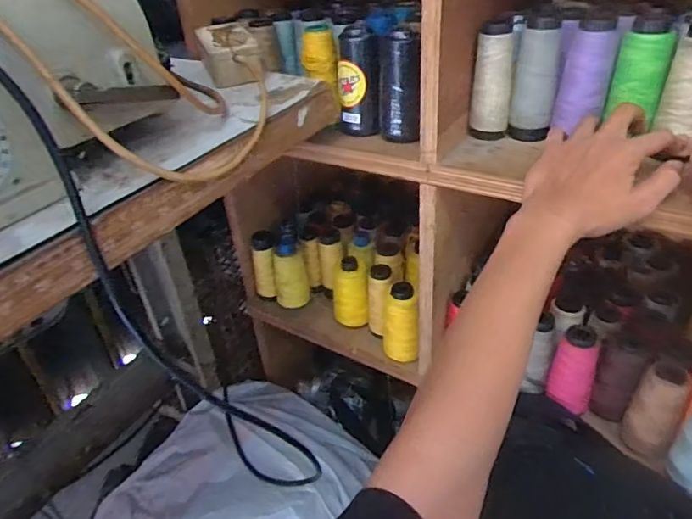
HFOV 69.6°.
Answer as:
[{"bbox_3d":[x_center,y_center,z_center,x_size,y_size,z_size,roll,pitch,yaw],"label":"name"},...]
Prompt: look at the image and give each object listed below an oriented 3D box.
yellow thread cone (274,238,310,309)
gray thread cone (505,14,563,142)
[{"bbox_3d":[-0.088,0.022,0.783,0.047,0.101,0.046,-9,35,-6],"label":"yellow thread cone"},{"bbox_3d":[0.195,-0.186,0.515,0.041,0.113,0.048,7,36,17],"label":"gray thread cone"}]

